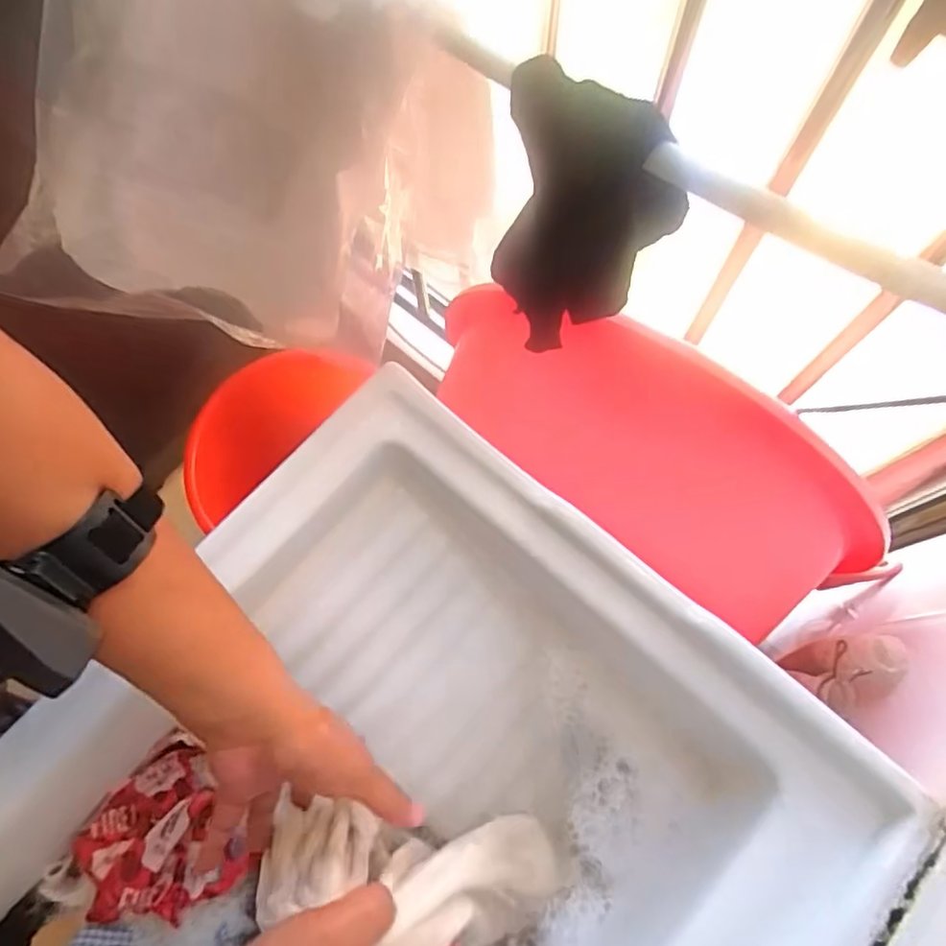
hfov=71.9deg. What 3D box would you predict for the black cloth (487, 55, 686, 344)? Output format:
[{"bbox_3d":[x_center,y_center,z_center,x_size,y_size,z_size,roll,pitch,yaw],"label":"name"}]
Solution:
[{"bbox_3d":[0.065,-0.155,0.408,0.107,0.160,0.048,21,47,12],"label":"black cloth"}]

